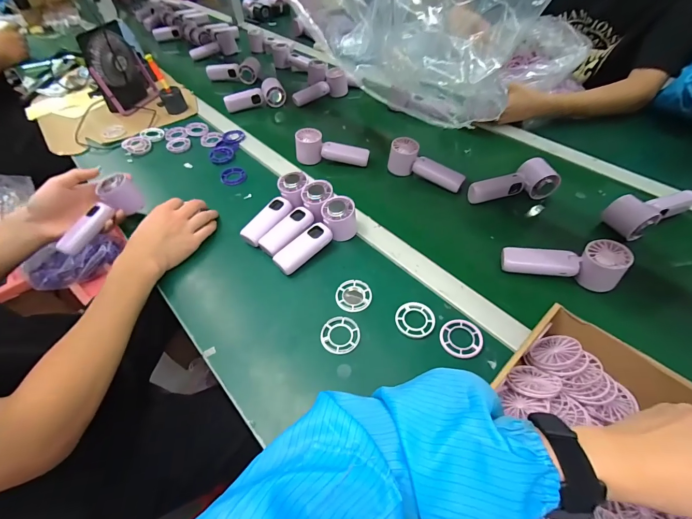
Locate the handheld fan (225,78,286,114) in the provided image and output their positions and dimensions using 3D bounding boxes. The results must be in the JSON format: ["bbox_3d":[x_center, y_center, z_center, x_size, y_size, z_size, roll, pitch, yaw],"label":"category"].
[{"bbox_3d":[-0.241,-0.427,0.877,0.154,0.042,0.061,-26,57,-14],"label":"handheld fan"}]

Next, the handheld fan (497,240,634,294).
[{"bbox_3d":[0.312,0.001,0.480,0.150,0.049,0.050,8,55,9],"label":"handheld fan"}]

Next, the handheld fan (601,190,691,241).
[{"bbox_3d":[0.502,-0.086,0.553,0.144,0.062,0.065,-25,57,-14],"label":"handheld fan"}]

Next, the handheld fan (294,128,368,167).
[{"bbox_3d":[-0.028,-0.231,0.693,0.149,0.060,0.041,8,55,9],"label":"handheld fan"}]

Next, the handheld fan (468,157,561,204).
[{"bbox_3d":[0.301,-0.139,0.610,0.166,0.057,0.059,-8,54,-2],"label":"handheld fan"}]

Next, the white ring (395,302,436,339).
[{"bbox_3d":[0.095,0.082,0.455,0.052,0.004,0.053,-2,54,3],"label":"white ring"}]

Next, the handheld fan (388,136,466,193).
[{"bbox_3d":[0.159,-0.185,0.651,0.152,0.053,0.044,27,61,21],"label":"handheld fan"}]

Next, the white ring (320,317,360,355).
[{"bbox_3d":[-0.008,0.102,0.450,0.052,0.005,0.055,-2,54,3],"label":"white ring"}]

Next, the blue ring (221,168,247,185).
[{"bbox_3d":[-0.235,-0.175,0.695,0.050,0.004,0.060,-16,55,-7],"label":"blue ring"}]

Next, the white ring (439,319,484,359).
[{"bbox_3d":[0.152,0.104,0.437,0.055,0.006,0.052,-2,54,3],"label":"white ring"}]

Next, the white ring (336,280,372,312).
[{"bbox_3d":[0.011,0.053,0.490,0.051,0.004,0.053,-2,54,3],"label":"white ring"}]

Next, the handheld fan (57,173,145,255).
[{"bbox_3d":[-0.418,-0.076,0.566,0.043,0.054,0.151,15,57,14],"label":"handheld fan"}]

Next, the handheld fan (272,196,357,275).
[{"bbox_3d":[-0.051,-0.041,0.536,0.152,0.049,0.055,-36,60,-20],"label":"handheld fan"}]

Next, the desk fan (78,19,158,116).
[{"bbox_3d":[-0.576,-0.491,0.857,0.057,0.186,0.159,14,51,13],"label":"desk fan"}]

